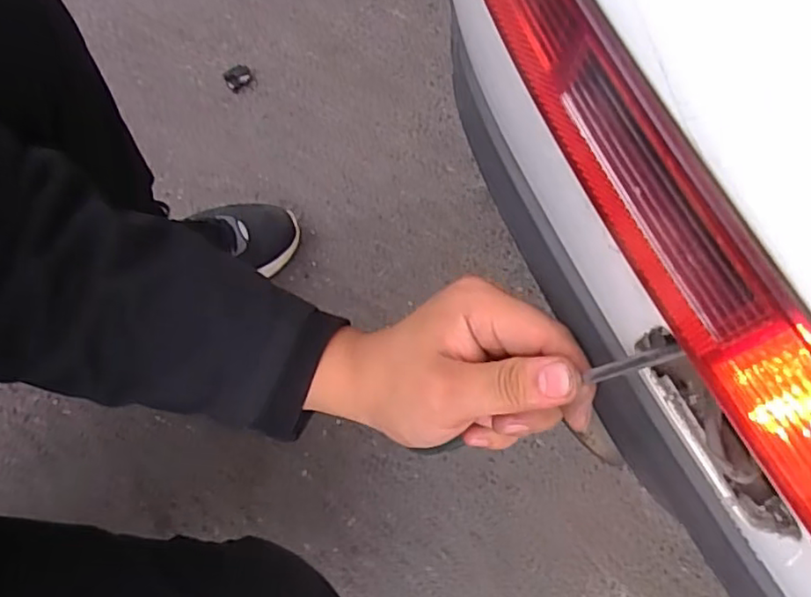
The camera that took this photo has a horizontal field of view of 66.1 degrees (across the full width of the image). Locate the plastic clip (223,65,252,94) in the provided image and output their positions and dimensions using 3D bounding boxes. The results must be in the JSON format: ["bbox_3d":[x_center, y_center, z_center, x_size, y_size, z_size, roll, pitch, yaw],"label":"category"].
[{"bbox_3d":[-0.245,-0.323,0.911,0.039,0.016,0.037,-21,71,-8],"label":"plastic clip"}]

